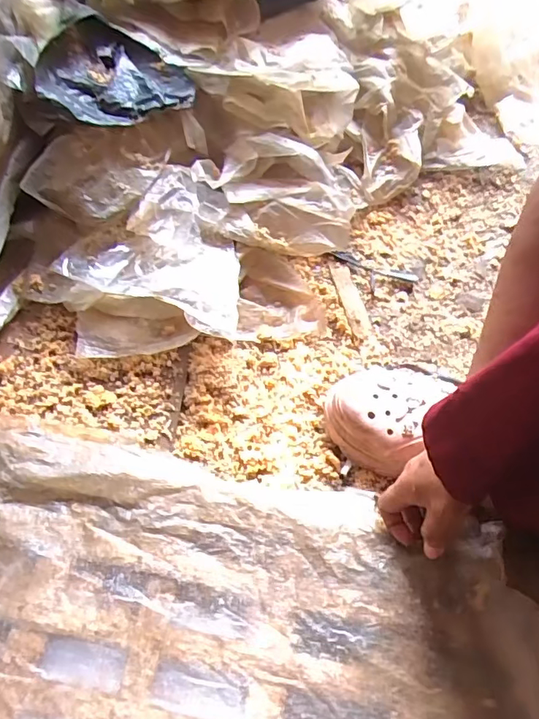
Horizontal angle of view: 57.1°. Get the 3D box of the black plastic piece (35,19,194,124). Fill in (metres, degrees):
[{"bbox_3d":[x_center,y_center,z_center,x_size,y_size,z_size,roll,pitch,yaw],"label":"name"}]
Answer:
[{"bbox_3d":[-0.198,-0.364,0.612,0.178,0.059,0.171,1,56,-1],"label":"black plastic piece"}]

